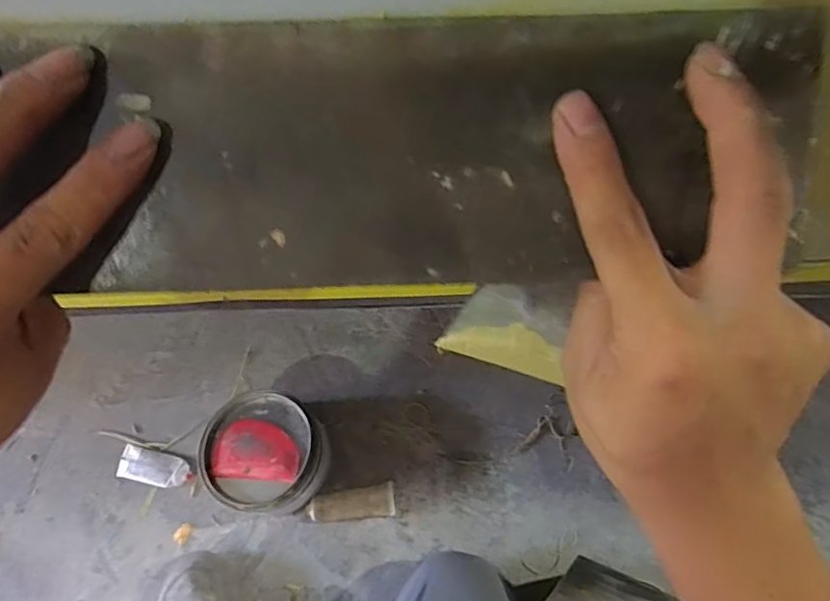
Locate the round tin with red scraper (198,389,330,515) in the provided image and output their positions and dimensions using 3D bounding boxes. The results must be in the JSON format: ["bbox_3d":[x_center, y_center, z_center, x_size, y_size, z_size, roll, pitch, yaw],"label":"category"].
[{"bbox_3d":[-0.198,0.205,0.742,0.152,0.101,0.140,0,66,0],"label":"round tin with red scraper"}]

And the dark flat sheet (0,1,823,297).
[{"bbox_3d":[-0.012,-0.050,0.190,0.289,0.005,0.091,-2,101,-1],"label":"dark flat sheet"}]

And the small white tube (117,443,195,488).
[{"bbox_3d":[-0.370,0.241,0.791,0.114,0.031,0.046,12,68,7],"label":"small white tube"}]

